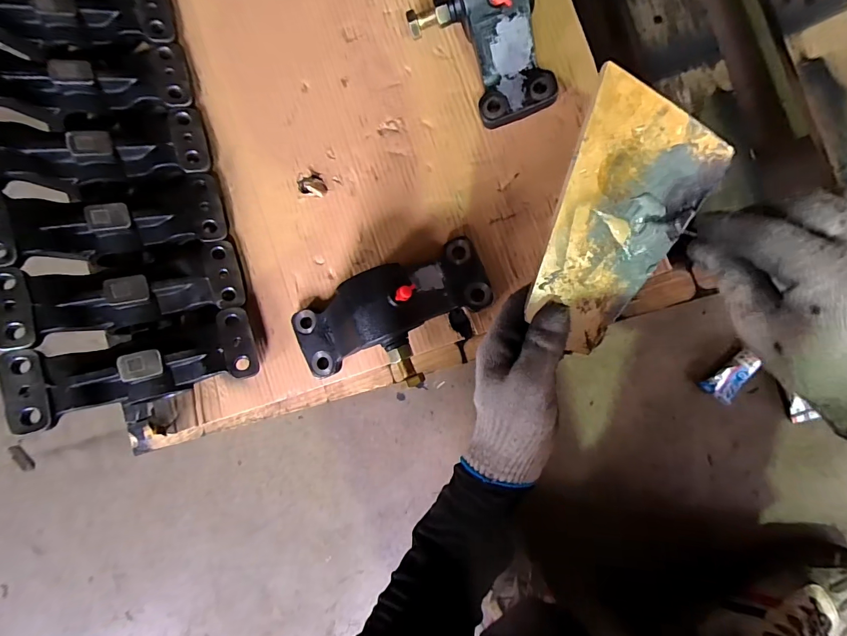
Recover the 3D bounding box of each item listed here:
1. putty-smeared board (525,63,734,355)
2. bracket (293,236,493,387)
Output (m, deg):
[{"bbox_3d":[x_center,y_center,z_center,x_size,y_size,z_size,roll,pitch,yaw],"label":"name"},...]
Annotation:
[{"bbox_3d":[0.133,-0.067,0.295,0.103,0.004,0.172,25,106,-8],"label":"putty-smeared board"},{"bbox_3d":[-0.034,0.009,0.418,0.226,0.085,0.120,-24,85,7],"label":"bracket"}]

